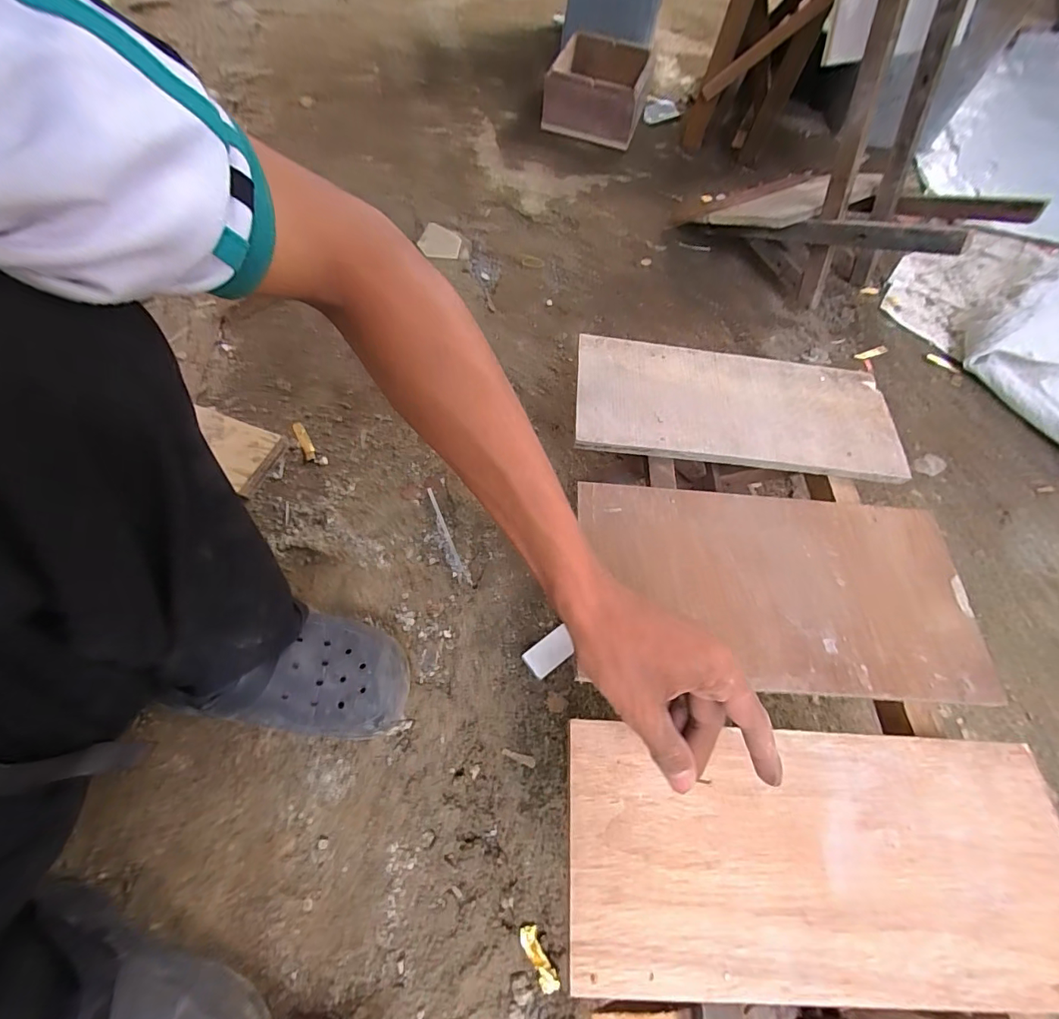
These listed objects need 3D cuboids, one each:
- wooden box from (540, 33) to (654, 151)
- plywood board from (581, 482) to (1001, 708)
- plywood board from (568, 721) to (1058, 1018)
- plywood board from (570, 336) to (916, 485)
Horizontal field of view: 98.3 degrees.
[{"bbox_3d":[0.164,-0.999,1.080,0.217,0.104,0.296,14,64,4],"label":"wooden box"},{"bbox_3d":[0.216,0.066,0.398,0.339,0.010,0.174,3,64,-2],"label":"plywood board"},{"bbox_3d":[0.198,0.233,0.308,0.339,0.007,0.146,4,64,-2],"label":"plywood board"},{"bbox_3d":[0.223,-0.115,0.496,0.343,0.018,0.149,5,64,-1],"label":"plywood board"}]

